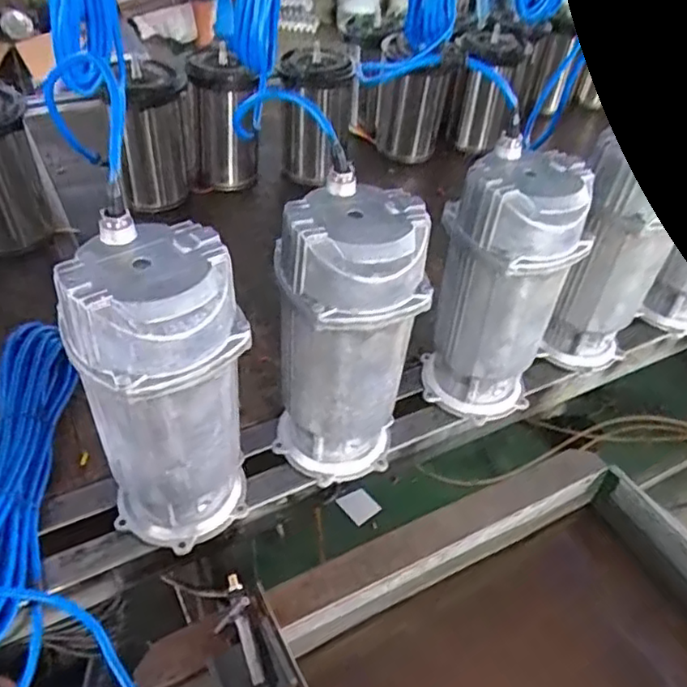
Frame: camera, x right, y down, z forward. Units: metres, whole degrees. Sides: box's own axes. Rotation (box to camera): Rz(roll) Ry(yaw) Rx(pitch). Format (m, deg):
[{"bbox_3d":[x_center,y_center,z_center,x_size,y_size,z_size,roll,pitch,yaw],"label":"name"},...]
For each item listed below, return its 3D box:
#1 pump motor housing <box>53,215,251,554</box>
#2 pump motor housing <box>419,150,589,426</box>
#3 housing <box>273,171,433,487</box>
[{"bbox_3d":[-0.149,0.052,0.555,0.107,0.290,0.115,3,43,-3],"label":"pump motor housing"},{"bbox_3d":[0.171,-0.051,0.707,0.119,0.292,0.113,-8,45,-15],"label":"pump motor housing"},{"bbox_3d":[0.001,0.004,0.630,0.133,0.292,0.114,7,43,0],"label":"housing"}]

